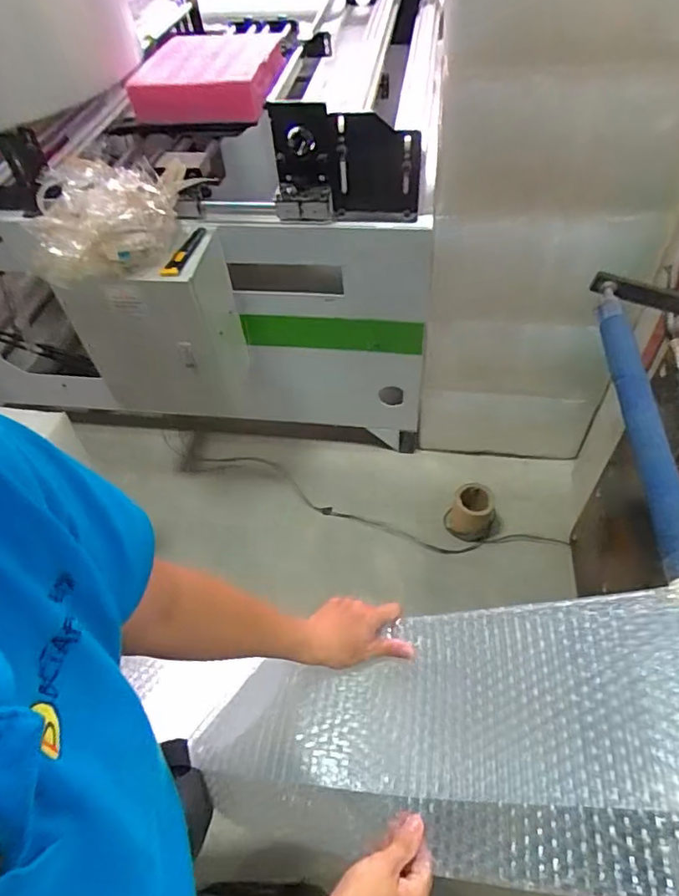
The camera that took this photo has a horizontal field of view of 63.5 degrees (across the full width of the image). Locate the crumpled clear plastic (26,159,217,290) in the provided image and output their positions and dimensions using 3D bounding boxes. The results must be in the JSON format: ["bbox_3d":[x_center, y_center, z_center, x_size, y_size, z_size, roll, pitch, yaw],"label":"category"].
[{"bbox_3d":[-0.441,-0.452,1.080,0.338,0.163,0.223,-22,53,-12],"label":"crumpled clear plastic"}]

